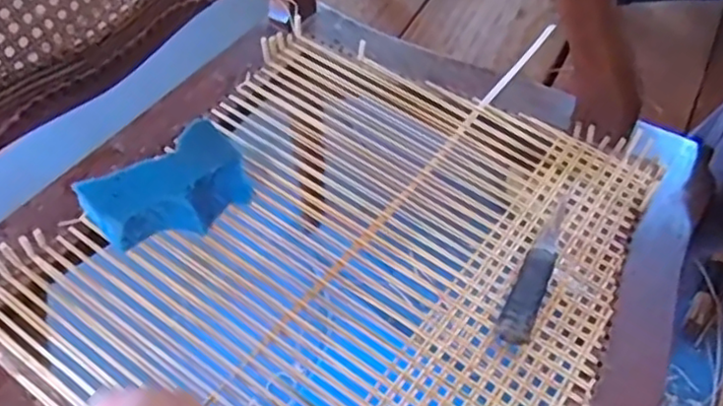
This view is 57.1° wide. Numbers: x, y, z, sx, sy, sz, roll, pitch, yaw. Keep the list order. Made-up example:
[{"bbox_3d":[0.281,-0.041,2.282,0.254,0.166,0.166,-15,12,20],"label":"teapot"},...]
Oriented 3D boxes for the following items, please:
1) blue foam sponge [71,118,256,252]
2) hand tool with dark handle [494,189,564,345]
[{"bbox_3d":[-0.166,-0.009,0.575,0.137,0.058,0.069,-33,63,-22],"label":"blue foam sponge"},{"bbox_3d":[0.152,0.054,0.567,0.028,0.016,0.156,23,57,16],"label":"hand tool with dark handle"}]

